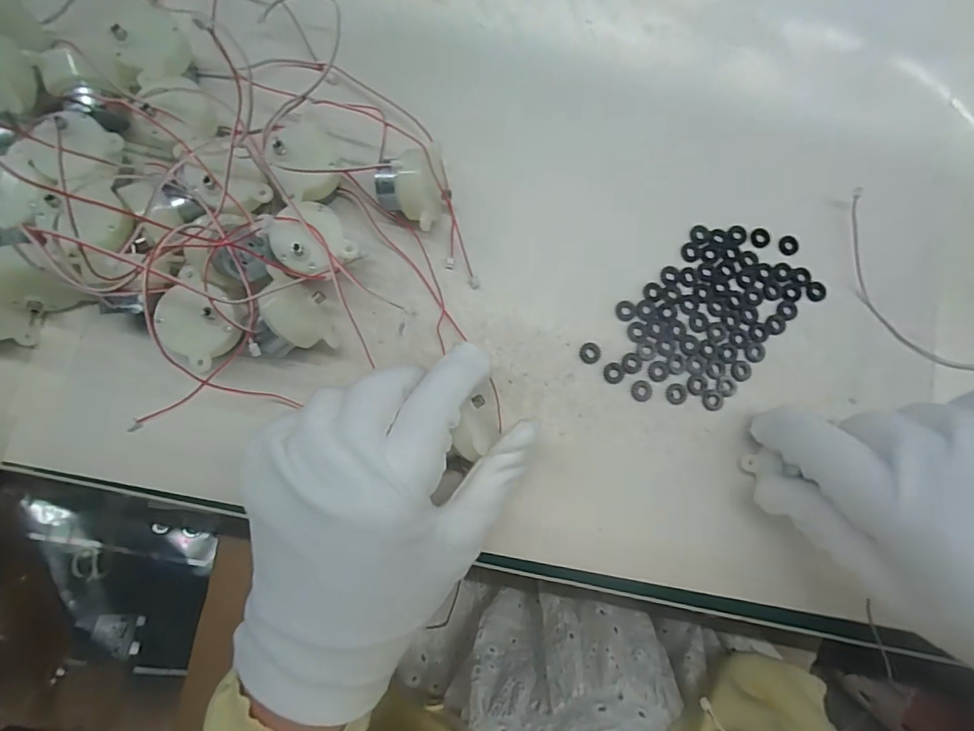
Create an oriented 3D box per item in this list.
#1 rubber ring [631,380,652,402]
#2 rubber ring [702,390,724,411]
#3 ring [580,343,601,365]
[{"bbox_3d":[0.078,0.013,0.240,0.011,0.004,0.011,1,82,-4],"label":"rubber ring"},{"bbox_3d":[0.115,0.018,0.242,0.011,0.004,0.010,1,82,-4],"label":"rubber ring"},{"bbox_3d":[0.052,-0.006,0.241,0.010,0.004,0.010,1,82,-4],"label":"ring"}]

